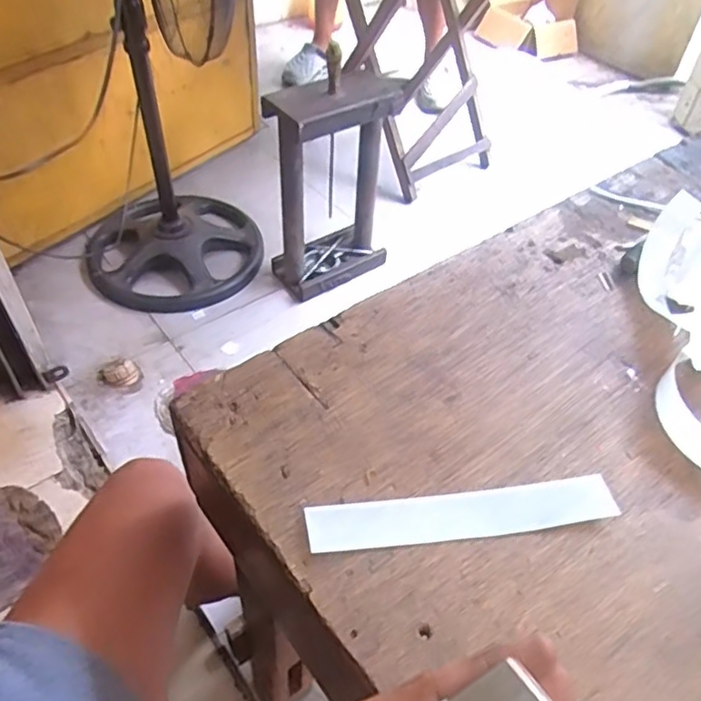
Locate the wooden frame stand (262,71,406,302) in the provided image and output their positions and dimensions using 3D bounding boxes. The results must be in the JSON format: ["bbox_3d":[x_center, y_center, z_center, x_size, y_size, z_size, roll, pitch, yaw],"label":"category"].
[{"bbox_3d":[-0.029,-0.349,1.353,0.273,0.465,0.135,-28,55,-26],"label":"wooden frame stand"}]

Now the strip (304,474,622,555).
[{"bbox_3d":[0.071,0.103,0.391,0.193,0.006,0.031,-5,50,-7],"label":"strip"}]

